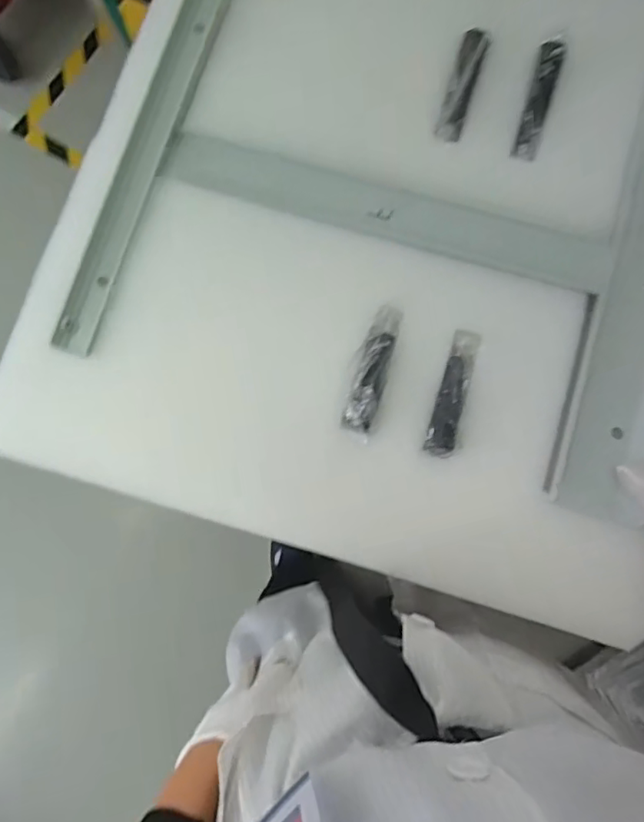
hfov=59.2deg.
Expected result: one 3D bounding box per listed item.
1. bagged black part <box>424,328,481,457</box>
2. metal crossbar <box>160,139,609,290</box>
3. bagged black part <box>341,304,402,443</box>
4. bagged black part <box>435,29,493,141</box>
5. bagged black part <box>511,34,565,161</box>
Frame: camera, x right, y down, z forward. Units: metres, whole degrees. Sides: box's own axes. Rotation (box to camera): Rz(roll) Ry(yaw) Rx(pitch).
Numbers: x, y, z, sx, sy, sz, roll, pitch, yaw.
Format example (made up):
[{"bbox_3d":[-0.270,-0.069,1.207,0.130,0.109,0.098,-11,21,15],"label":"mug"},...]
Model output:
[{"bbox_3d":[0.125,-0.020,0.536,0.030,0.021,0.127,15,80,3],"label":"bagged black part"},{"bbox_3d":[0.065,-0.201,0.571,0.441,0.029,0.053,16,80,3],"label":"metal crossbar"},{"bbox_3d":[0.048,-0.041,0.538,0.033,0.030,0.133,15,80,3],"label":"bagged black part"},{"bbox_3d":[0.146,-0.337,0.591,0.029,0.023,0.122,17,80,3],"label":"bagged black part"},{"bbox_3d":[0.224,-0.323,0.584,0.027,0.019,0.119,16,93,3],"label":"bagged black part"}]

